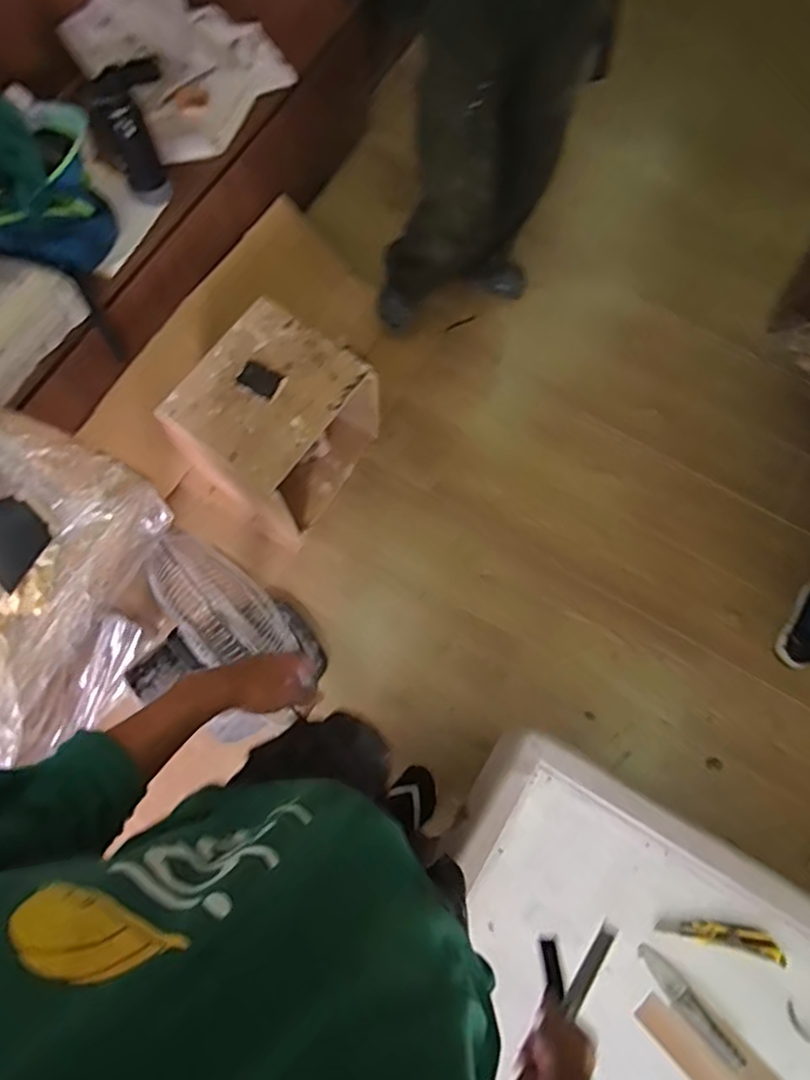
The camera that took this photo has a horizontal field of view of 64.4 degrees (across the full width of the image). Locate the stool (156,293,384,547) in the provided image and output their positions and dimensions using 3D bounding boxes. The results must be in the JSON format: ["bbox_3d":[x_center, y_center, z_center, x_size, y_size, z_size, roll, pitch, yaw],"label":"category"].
[{"bbox_3d":[-0.294,-0.247,1.470,0.367,0.334,0.391,37,77,10],"label":"stool"}]

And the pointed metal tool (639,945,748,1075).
[{"bbox_3d":[0.449,0.733,1.017,0.035,0.018,0.193,-38,64,-10],"label":"pointed metal tool"}]

